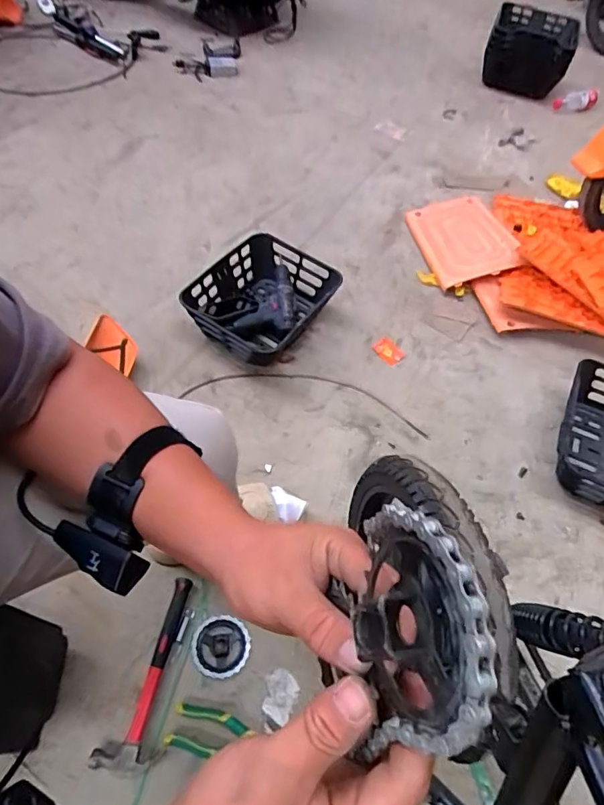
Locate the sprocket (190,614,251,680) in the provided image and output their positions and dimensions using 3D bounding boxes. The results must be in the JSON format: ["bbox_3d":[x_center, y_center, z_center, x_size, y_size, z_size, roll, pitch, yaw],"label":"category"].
[{"bbox_3d":[-0.133,0.398,0.830,0.095,0.006,0.092,3,57,-5],"label":"sprocket"}]

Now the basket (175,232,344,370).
[{"bbox_3d":[-0.091,-0.230,1.197,0.279,0.117,0.306,29,59,12],"label":"basket"}]

